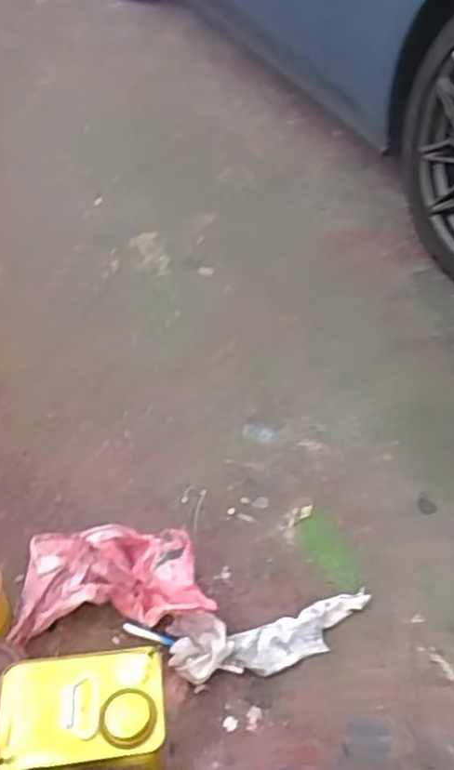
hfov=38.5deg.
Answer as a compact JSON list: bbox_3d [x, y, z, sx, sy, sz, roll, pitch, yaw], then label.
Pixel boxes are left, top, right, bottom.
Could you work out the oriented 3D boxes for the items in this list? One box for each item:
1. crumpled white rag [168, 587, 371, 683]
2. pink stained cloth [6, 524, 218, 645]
[{"bbox_3d":[0.072,0.364,0.958,0.310,0.050,0.100,-7,46,-9],"label":"crumpled white rag"},{"bbox_3d":[-0.175,0.290,1.003,0.294,0.102,0.192,-13,37,6],"label":"pink stained cloth"}]

